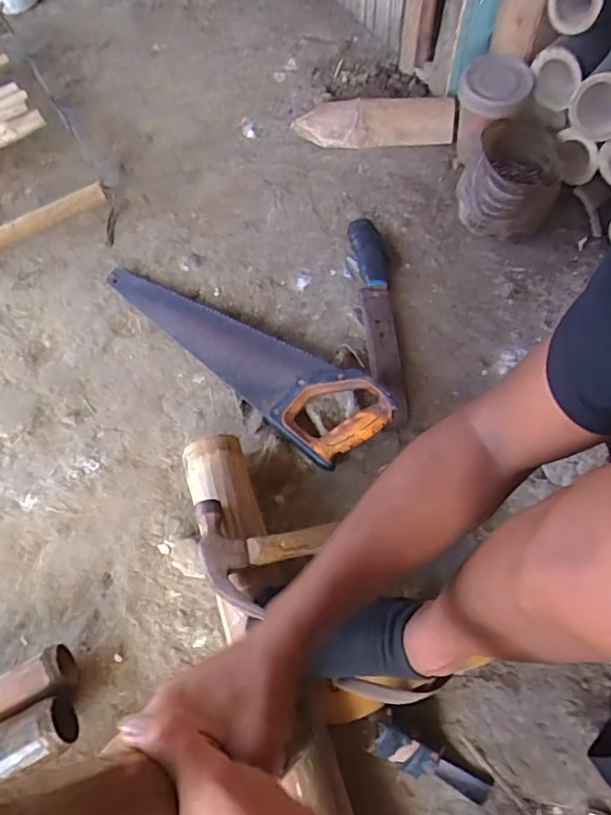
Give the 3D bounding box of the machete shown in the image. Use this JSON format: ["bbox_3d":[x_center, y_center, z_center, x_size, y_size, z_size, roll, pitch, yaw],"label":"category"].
[{"bbox_3d":[0.111,-0.152,0.832,0.053,0.049,0.322,-6,65,1],"label":"machete"}]

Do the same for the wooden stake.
[{"bbox_3d":[0.122,-0.507,0.993,0.281,0.063,0.077,-2,65,2],"label":"wooden stake"}]

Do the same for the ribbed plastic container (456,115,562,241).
[{"bbox_3d":[0.325,-0.361,0.878,0.146,0.127,0.176,17,67,11],"label":"ribbed plastic container"}]

